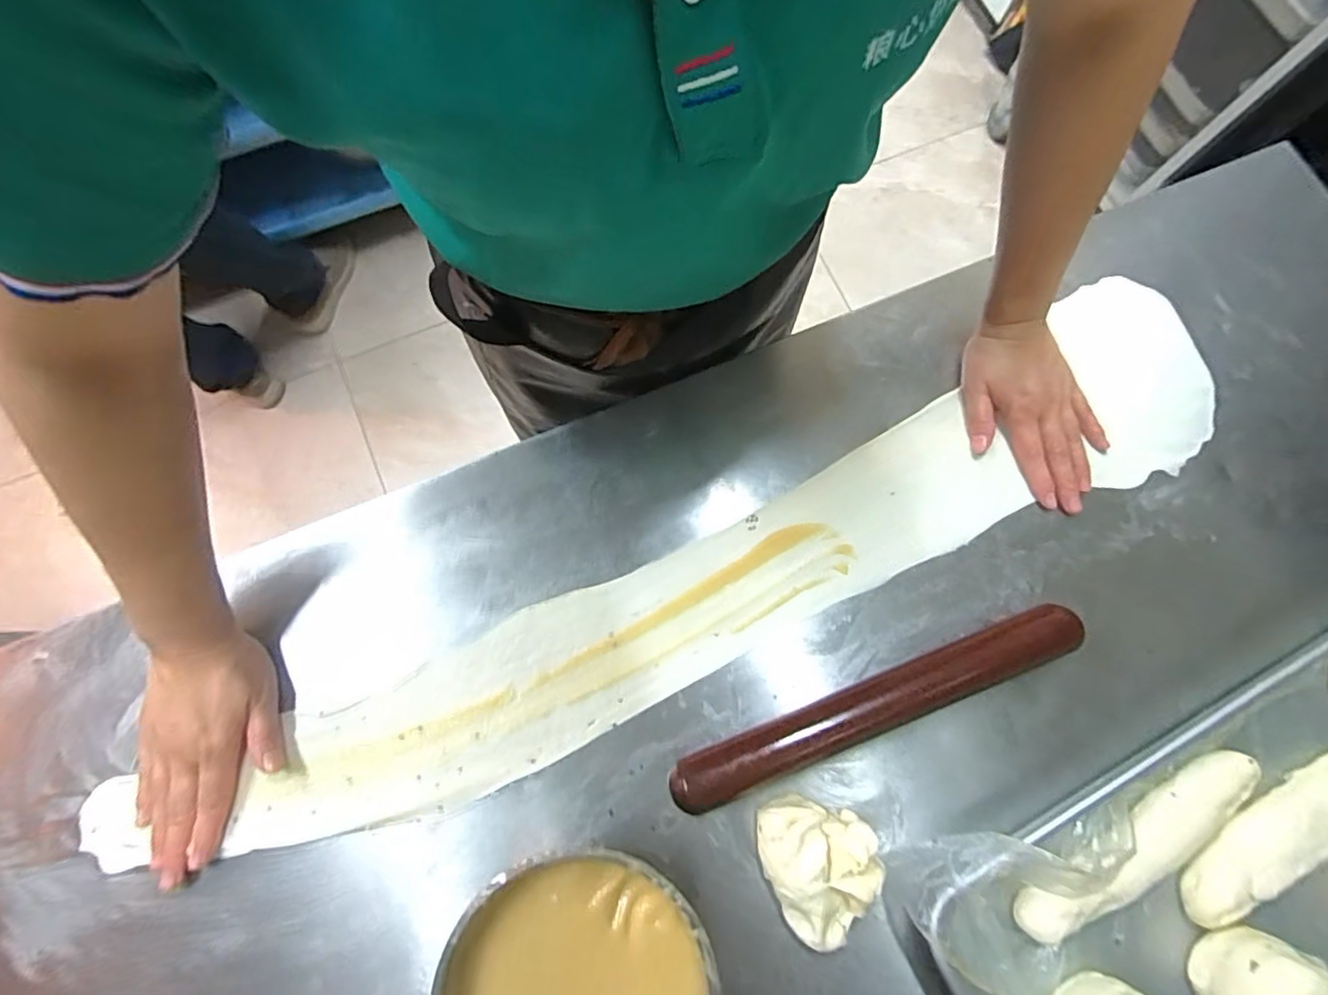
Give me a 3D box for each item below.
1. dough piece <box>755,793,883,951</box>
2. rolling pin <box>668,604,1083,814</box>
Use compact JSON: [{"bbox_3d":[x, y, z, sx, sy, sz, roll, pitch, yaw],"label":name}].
[{"bbox_3d":[0.110,0.259,0.410,0.080,0.048,0.094,-8,78,-3],"label":"dough piece"},{"bbox_3d":[0.159,0.151,0.432,0.318,0.032,0.038,-21,78,-5],"label":"rolling pin"}]

